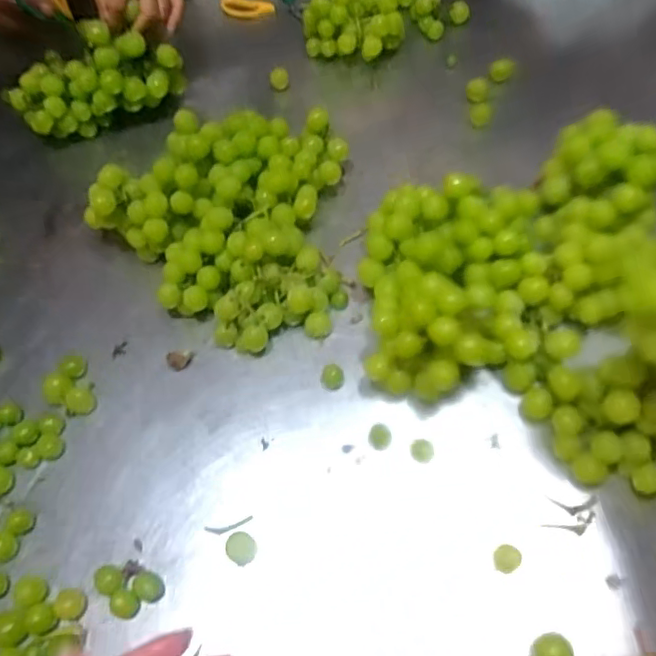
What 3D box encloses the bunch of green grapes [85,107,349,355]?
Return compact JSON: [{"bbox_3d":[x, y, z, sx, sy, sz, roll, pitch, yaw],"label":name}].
[{"bbox_3d":[-0.119,-0.114,0.630,0.267,0.078,0.267,-1,64,3],"label":"bunch of green grapes"}]

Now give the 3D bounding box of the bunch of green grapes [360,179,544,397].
[{"bbox_3d":[0.115,-0.044,0.566,0.167,0.079,0.213,6,65,6],"label":"bunch of green grapes"}]

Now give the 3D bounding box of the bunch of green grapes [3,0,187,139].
[{"bbox_3d":[-0.289,-0.310,0.739,0.209,0.104,0.064,-17,64,-4],"label":"bunch of green grapes"}]

